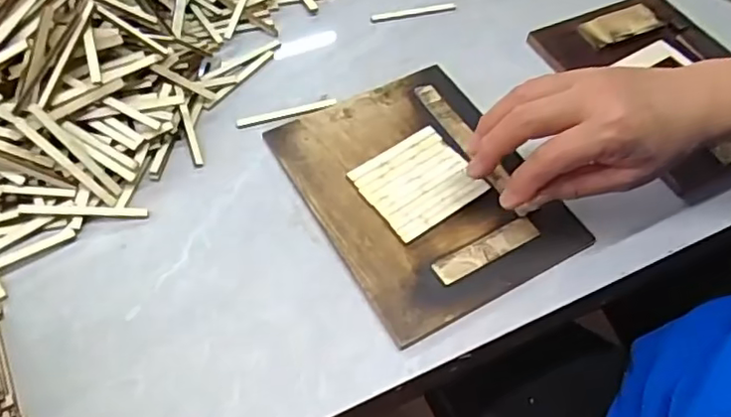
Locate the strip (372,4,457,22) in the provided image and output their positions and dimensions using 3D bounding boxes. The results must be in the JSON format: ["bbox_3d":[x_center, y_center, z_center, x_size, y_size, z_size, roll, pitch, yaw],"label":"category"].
[{"bbox_3d":[0.044,-0.178,0.571,0.081,0.004,0.010,-12,57,-12],"label":"strip"}]

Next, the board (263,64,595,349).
[{"bbox_3d":[0.040,-0.019,0.453,0.157,0.009,0.198,-24,60,-19],"label":"board"}]

